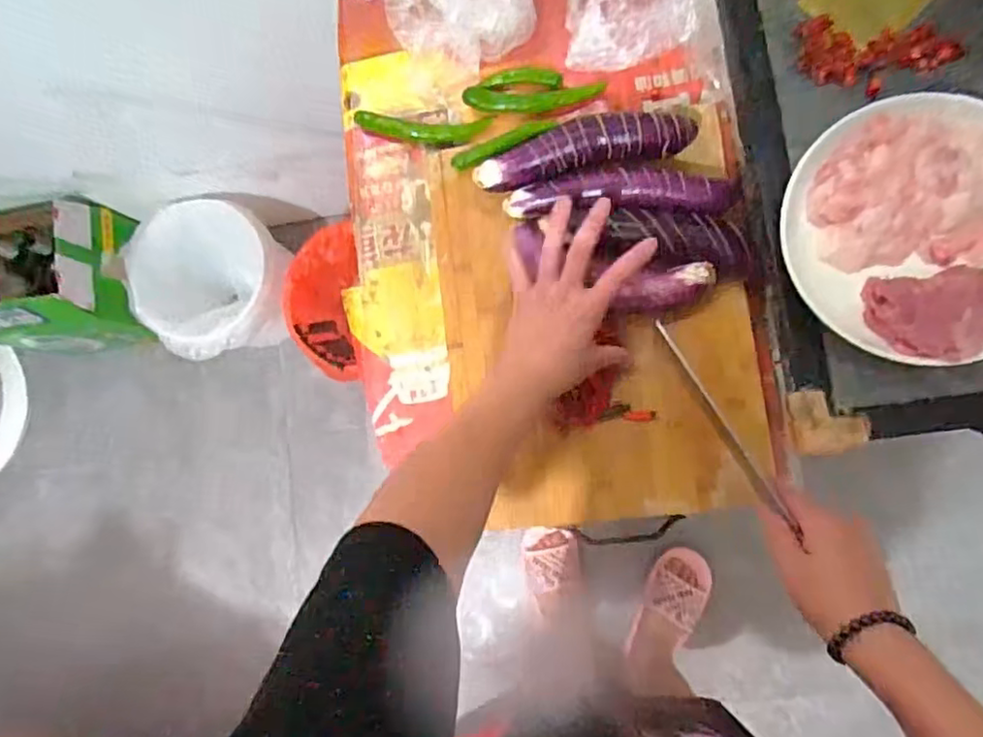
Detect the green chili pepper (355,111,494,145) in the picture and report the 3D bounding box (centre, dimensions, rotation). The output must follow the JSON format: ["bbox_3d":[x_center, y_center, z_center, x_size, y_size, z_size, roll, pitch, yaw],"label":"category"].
[{"bbox_3d":[-0.074,-0.255,0.686,0.146,0.017,0.027,7,86,9],"label":"green chili pepper"}]

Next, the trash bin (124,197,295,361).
[{"bbox_3d":[-0.520,-0.163,1.256,0.274,0.220,0.255,38,91,9],"label":"trash bin"}]

